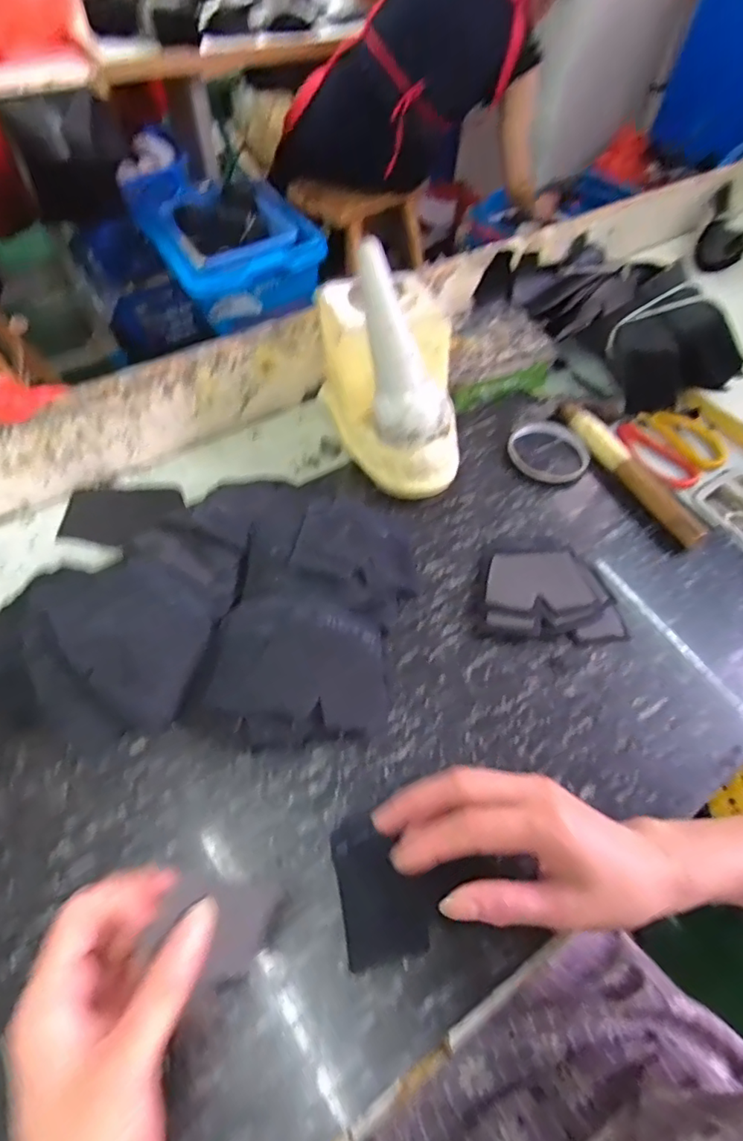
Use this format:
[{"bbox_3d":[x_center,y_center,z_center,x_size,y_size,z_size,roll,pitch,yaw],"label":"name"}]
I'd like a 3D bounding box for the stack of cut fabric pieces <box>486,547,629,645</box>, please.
[{"bbox_3d":[0.154,0.018,0.445,0.111,0.015,0.081,4,55,1],"label":"stack of cut fabric pieces"}]

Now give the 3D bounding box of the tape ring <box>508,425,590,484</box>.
[{"bbox_3d":[0.183,-0.121,0.543,0.081,0.016,0.071,-22,59,-17],"label":"tape ring"}]

